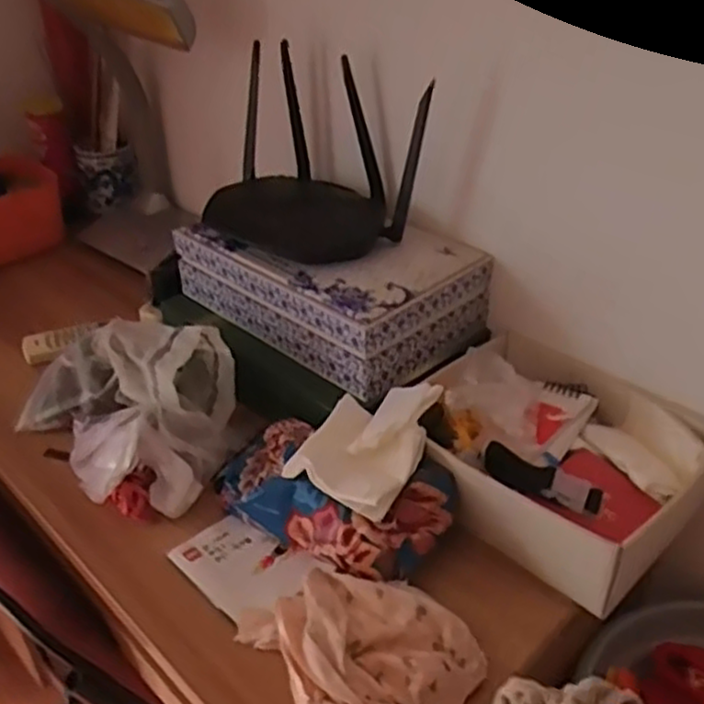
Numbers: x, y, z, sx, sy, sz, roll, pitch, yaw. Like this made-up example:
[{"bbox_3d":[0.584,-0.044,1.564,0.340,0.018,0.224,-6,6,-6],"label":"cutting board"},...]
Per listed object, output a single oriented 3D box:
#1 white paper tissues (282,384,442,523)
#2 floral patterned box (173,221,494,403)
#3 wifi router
[{"bbox_3d":[0.013,0.082,0.706,0.110,0.039,0.152,16,37,23],"label":"white paper tissues"},{"bbox_3d":[-0.034,-0.092,0.894,0.347,0.100,0.207,27,43,35],"label":"floral patterned box"},{"bbox_3d":[-0.046,-0.232,0.866,0.284,0.180,0.185,25,42,33],"label":"wifi router"}]

